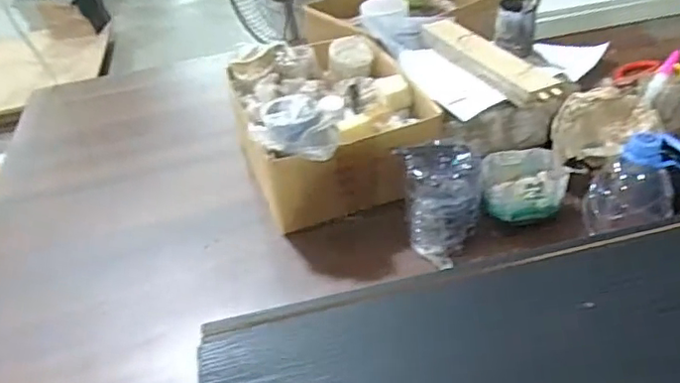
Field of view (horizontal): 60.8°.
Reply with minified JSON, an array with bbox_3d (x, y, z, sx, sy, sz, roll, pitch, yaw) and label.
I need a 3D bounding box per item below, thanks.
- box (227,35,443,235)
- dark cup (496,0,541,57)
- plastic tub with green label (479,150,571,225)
[{"bbox_3d":[-0.013,-0.102,0.836,0.249,0.164,0.297,-15,39,-9],"label":"box"},{"bbox_3d":[0.271,-0.253,0.885,0.055,0.074,0.053,-5,38,4],"label":"dark cup"},{"bbox_3d":[0.235,-0.003,0.747,0.104,0.066,0.083,-5,38,3],"label":"plastic tub with green label"}]

